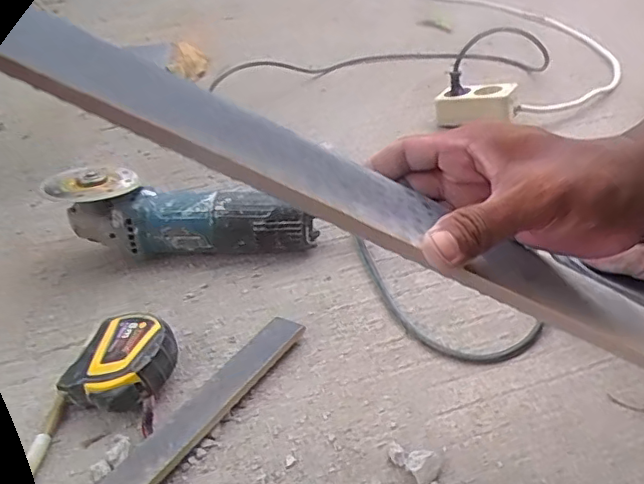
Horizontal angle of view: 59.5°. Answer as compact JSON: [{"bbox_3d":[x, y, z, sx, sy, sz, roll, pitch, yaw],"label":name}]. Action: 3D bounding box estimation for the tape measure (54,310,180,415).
[{"bbox_3d":[-0.153,0.097,0.442,0.072,0.041,0.073,-3,37,2],"label":"tape measure"}]

